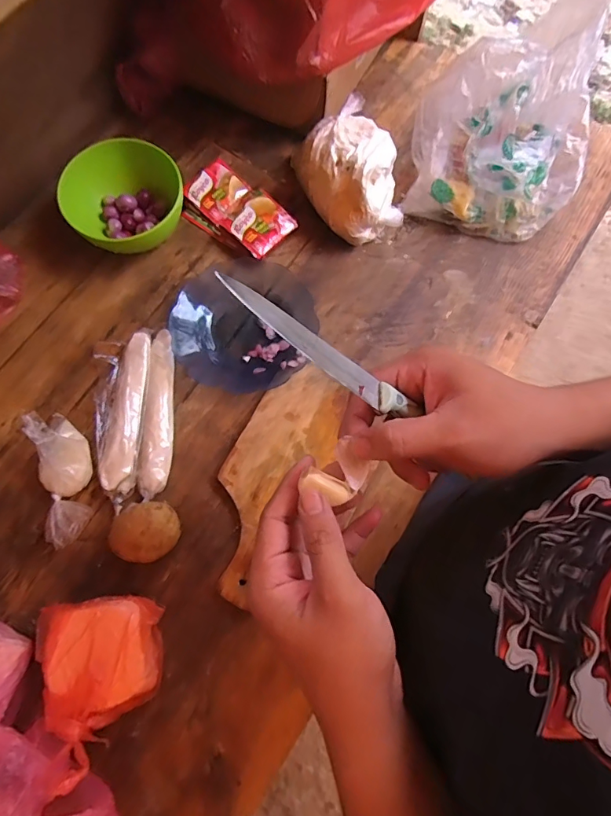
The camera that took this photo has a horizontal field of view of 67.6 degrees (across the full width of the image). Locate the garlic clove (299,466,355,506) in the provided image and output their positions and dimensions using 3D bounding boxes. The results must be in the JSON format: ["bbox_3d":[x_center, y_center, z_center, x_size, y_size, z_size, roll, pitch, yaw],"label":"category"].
[{"bbox_3d":[0.013,0.049,0.282,0.031,0.012,0.016,25,76,-11],"label":"garlic clove"}]

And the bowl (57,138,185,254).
[{"bbox_3d":[-0.240,-0.271,0.613,0.159,0.085,0.136,-30,78,-8],"label":"bowl"}]

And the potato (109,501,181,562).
[{"bbox_3d":[-0.182,0.138,0.516,0.077,0.054,0.063,4,75,1],"label":"potato"}]

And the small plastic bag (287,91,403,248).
[{"bbox_3d":[0.060,-0.312,0.620,0.124,0.102,0.161,-17,76,-5],"label":"small plastic bag"}]

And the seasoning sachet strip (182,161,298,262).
[{"bbox_3d":[-0.094,-0.280,0.644,0.152,0.029,0.095,34,77,8],"label":"seasoning sachet strip"}]

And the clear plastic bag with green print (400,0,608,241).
[{"bbox_3d":[0.277,-0.409,0.626,0.232,0.168,0.292,8,75,2],"label":"clear plastic bag with green print"}]

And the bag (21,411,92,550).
[{"bbox_3d":[-0.281,0.076,0.525,0.051,0.071,0.152,-7,75,-2],"label":"bag"}]

